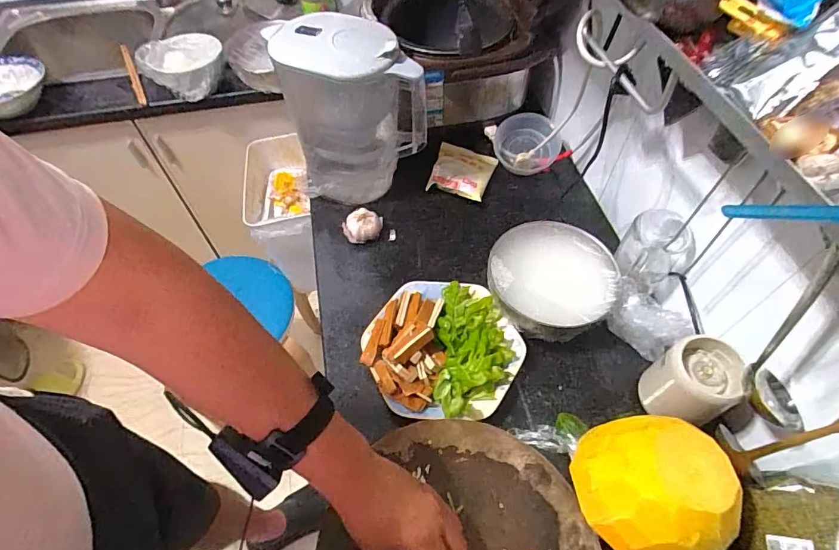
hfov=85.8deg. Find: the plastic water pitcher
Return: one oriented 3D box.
[{"bbox_3d":[-0.099,-0.236,0.696,0.195,0.254,0.113,15,57,12],"label":"plastic water pitcher"}]

